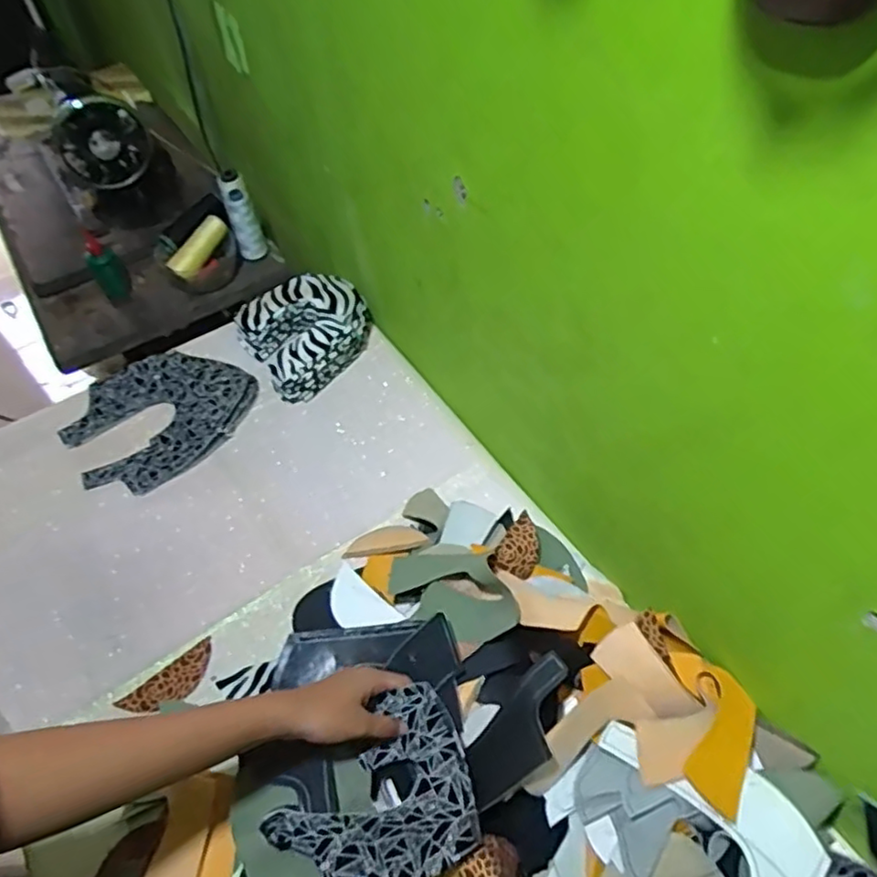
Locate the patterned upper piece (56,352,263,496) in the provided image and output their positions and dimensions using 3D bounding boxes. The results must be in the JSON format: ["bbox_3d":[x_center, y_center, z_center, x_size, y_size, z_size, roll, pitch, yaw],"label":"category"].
[{"bbox_3d":[-0.371,-0.035,0.866,0.241,0.037,0.192,-39,60,-23],"label":"patterned upper piece"}]

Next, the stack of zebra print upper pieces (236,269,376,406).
[{"bbox_3d":[-0.186,-0.155,0.923,0.168,0.083,0.158,-33,58,-19],"label":"stack of zebra print upper pieces"}]

